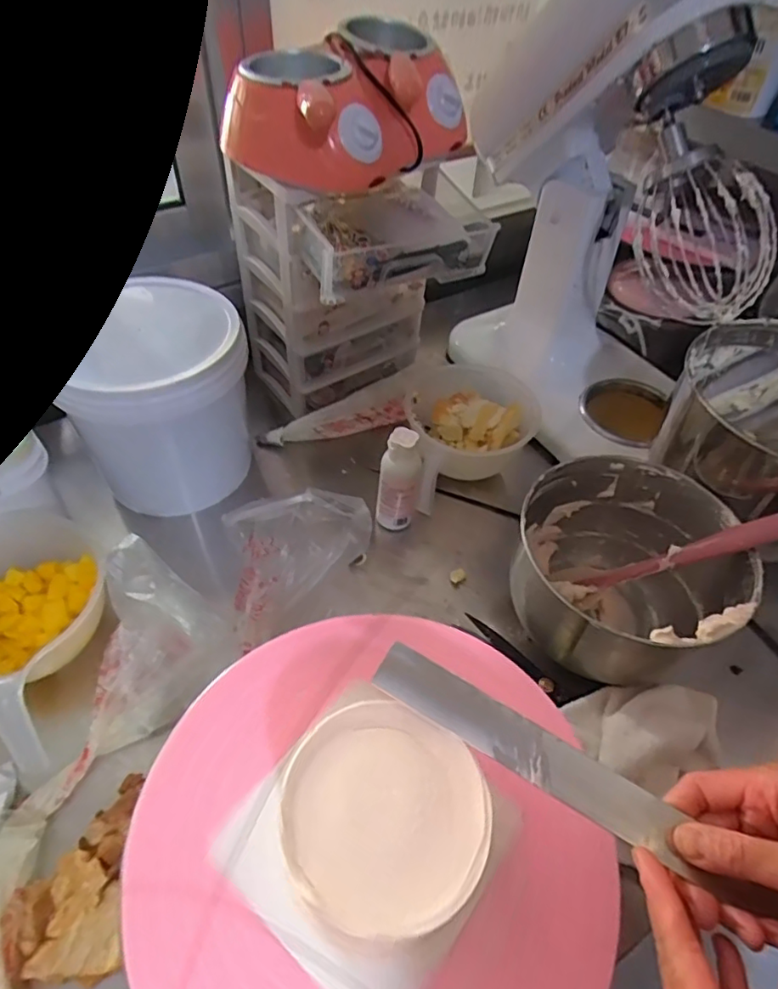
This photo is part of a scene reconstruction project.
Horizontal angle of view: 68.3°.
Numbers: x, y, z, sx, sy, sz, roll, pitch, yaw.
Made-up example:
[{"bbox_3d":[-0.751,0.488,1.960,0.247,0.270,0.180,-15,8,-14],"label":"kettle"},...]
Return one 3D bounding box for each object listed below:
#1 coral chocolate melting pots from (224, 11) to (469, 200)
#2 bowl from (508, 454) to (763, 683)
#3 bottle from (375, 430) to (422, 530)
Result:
[{"bbox_3d":[-0.031,-0.388,0.567,0.137,0.093,0.237,34,55,24],"label":"coral chocolate melting pots"},{"bbox_3d":[0.220,0.085,0.556,0.191,0.143,0.194,2,49,-2],"label":"bowl"},{"bbox_3d":[0.012,-0.013,0.628,0.047,0.121,0.036,5,49,1],"label":"bottle"}]

